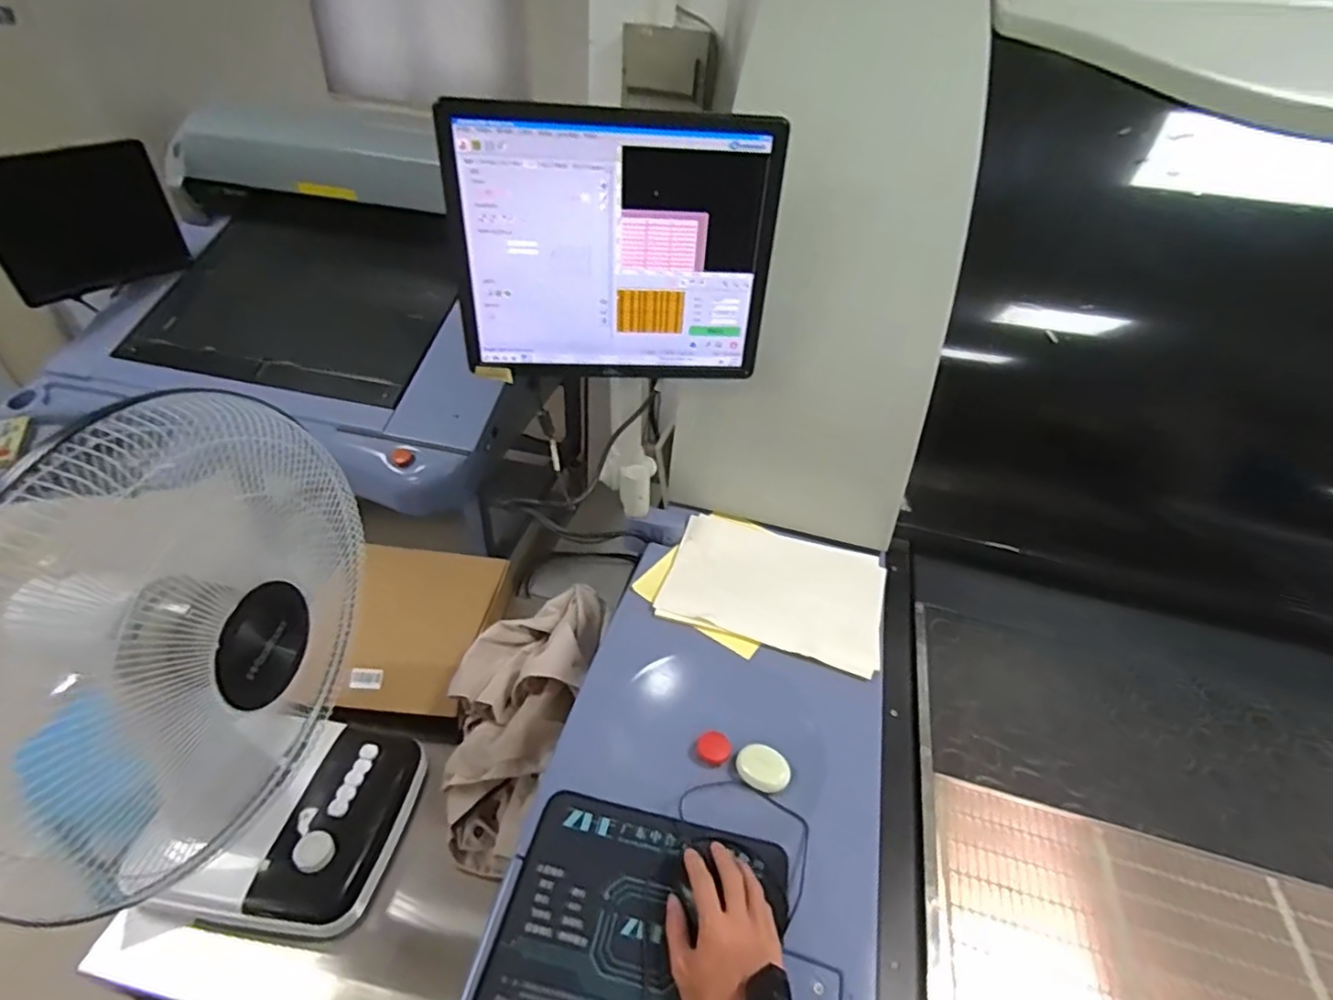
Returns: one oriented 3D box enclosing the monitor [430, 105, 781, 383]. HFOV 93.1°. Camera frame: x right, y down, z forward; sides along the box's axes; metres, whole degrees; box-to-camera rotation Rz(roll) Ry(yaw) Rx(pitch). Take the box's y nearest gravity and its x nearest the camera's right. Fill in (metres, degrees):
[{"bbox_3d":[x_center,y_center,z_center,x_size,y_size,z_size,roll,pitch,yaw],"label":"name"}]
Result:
[{"bbox_3d":[-0.064,-0.293,0.759,0.375,0.292,0.053,0,37,-6],"label":"monitor"}]

